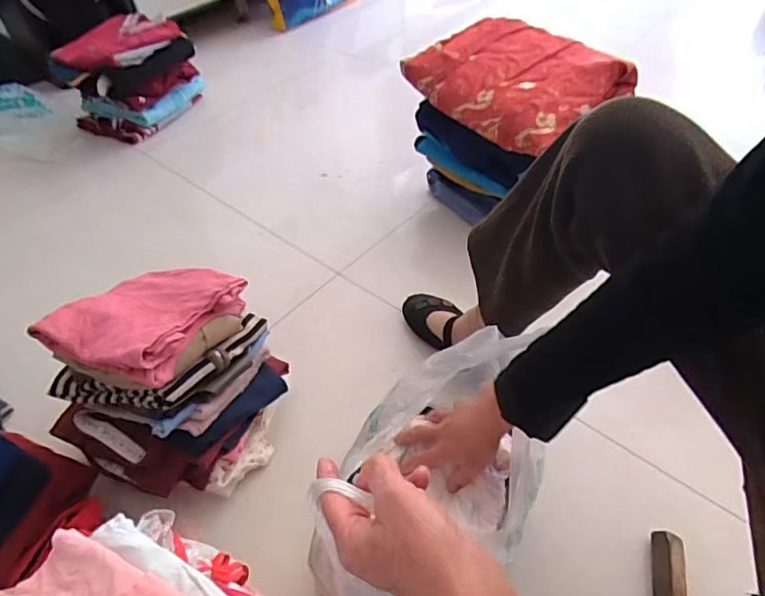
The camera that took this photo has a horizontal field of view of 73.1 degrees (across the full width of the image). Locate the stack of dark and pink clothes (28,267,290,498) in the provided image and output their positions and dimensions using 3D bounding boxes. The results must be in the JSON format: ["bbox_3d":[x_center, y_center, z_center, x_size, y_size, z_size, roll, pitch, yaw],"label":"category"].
[{"bbox_3d":[-0.295,0.110,0.718,0.234,0.251,0.241,12,49,17],"label":"stack of dark and pink clothes"}]

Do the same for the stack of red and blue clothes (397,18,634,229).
[{"bbox_3d":[0.262,-0.345,1.067,0.284,0.309,0.354,-28,50,-19],"label":"stack of red and blue clothes"}]

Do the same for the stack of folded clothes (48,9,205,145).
[{"bbox_3d":[-0.767,-0.680,1.563,0.288,0.222,0.321,13,50,18],"label":"stack of folded clothes"}]

